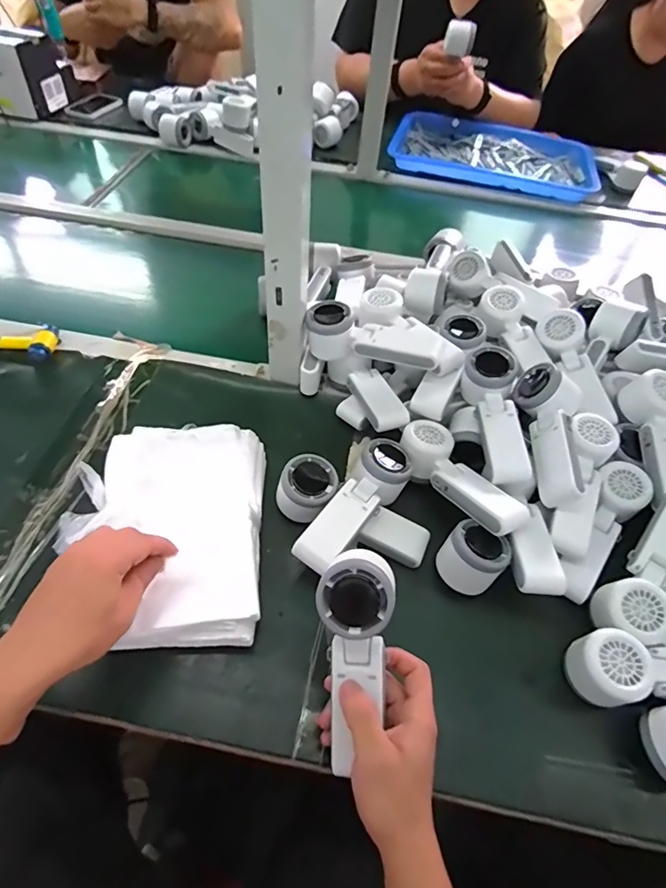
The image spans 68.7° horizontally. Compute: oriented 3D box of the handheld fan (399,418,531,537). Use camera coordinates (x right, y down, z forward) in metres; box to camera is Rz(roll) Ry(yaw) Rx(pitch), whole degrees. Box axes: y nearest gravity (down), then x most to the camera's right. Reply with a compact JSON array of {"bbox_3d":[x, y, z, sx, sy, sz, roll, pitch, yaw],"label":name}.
[{"bbox_3d":[0.130,0.038,0.520,0.059,0.054,0.161,-20,56,-20],"label":"handheld fan"}]

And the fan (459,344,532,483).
[{"bbox_3d":[0.179,-0.039,0.532,0.050,0.042,0.160,5,51,-1],"label":"fan"}]

